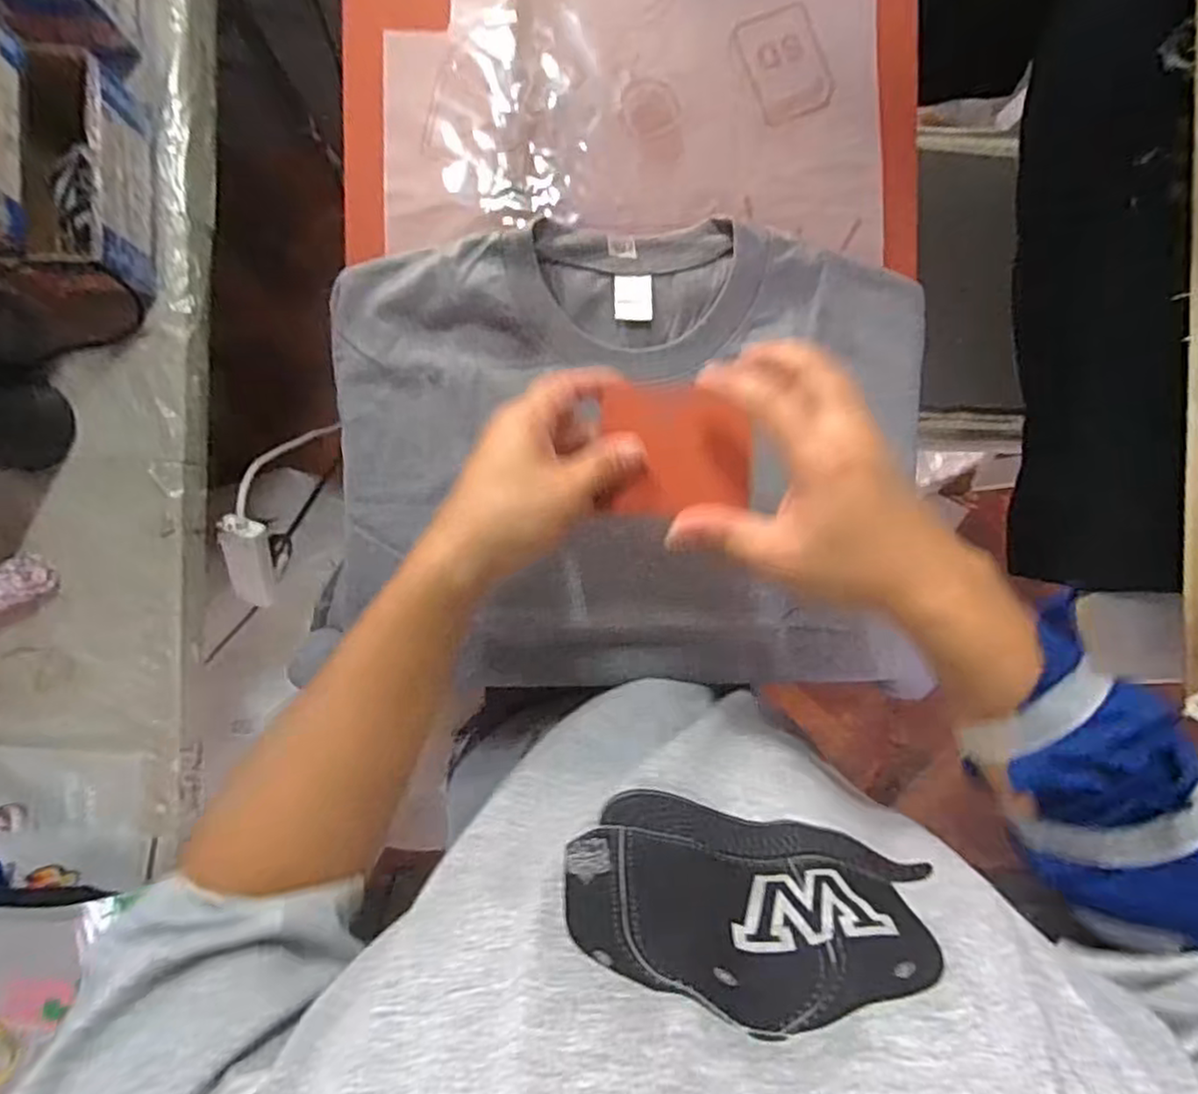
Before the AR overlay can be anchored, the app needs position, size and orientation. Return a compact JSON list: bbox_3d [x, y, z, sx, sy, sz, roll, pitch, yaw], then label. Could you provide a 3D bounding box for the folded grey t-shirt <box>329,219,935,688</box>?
[{"bbox_3d":[0.025,-0.059,0.463,0.400,0.015,0.309,0,90,-4],"label":"folded grey t-shirt"}]

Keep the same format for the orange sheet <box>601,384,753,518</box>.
[{"bbox_3d":[0.044,-0.057,0.391,0.084,0.012,0.076,1,84,12],"label":"orange sheet"}]

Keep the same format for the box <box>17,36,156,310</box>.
[{"bbox_3d":[-0.403,-0.292,0.537,0.072,0.080,0.165,-2,90,-4],"label":"box"}]

